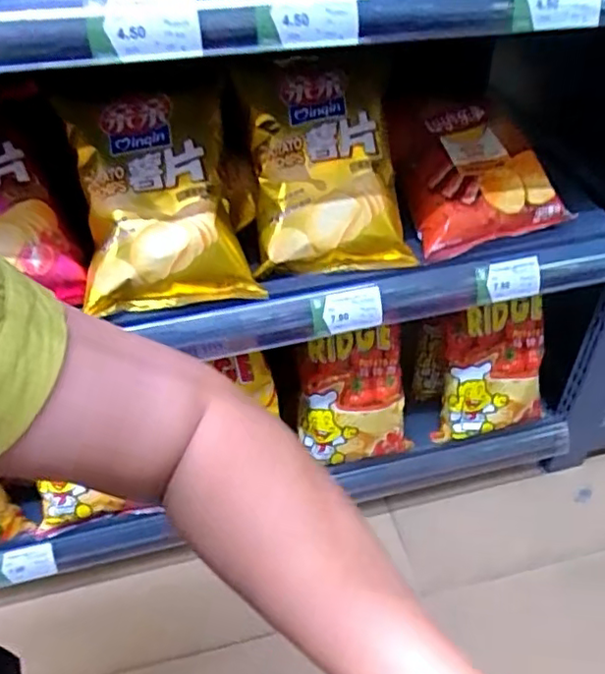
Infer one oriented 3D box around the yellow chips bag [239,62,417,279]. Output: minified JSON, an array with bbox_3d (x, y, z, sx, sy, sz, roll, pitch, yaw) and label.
[{"bbox_3d":[0.022,-0.172,0.596,0.148,0.221,0.070,-7,6,-1],"label":"yellow chips bag"}]

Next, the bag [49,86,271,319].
[{"bbox_3d":[-0.132,-0.130,0.561,0.142,0.203,0.041,-9,-1,-13],"label":"bag"}]

